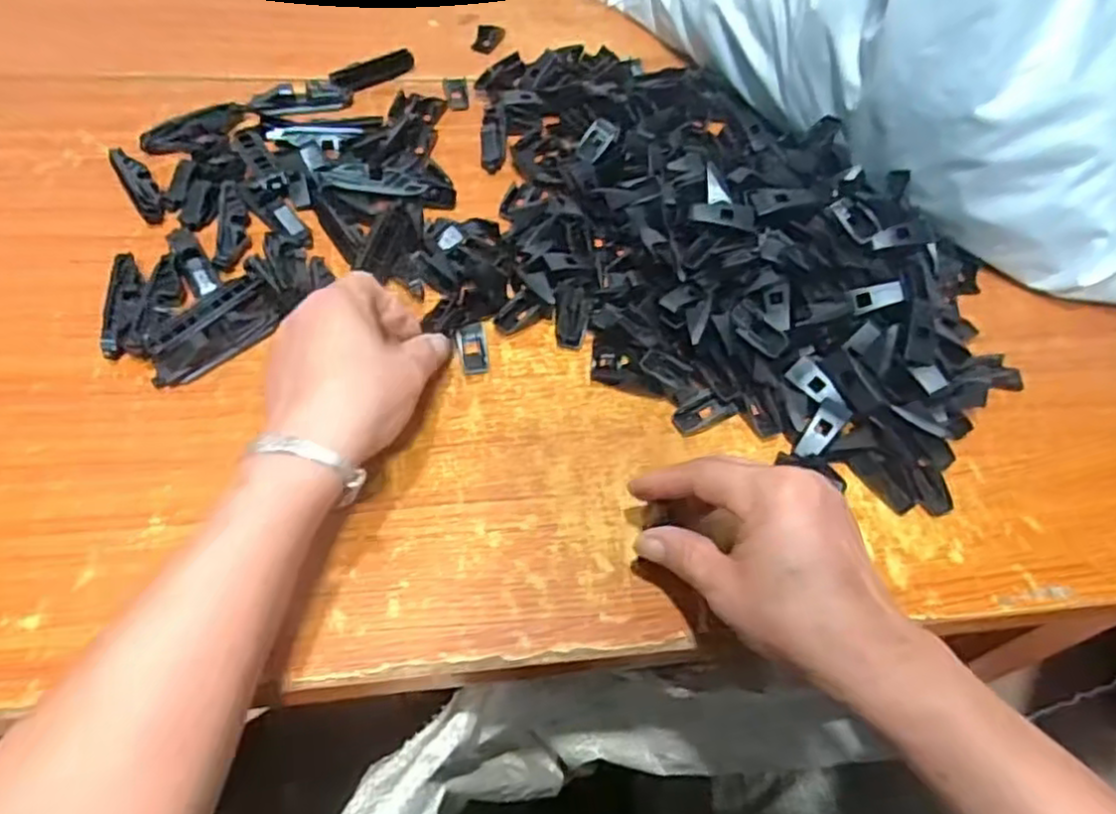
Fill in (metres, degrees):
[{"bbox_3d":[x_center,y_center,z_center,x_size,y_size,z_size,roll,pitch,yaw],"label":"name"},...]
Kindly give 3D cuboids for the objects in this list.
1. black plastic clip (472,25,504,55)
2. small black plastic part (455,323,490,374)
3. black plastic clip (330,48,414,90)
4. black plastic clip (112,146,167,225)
[{"bbox_3d":[-0.064,-0.339,0.658,0.023,0.007,0.042,11,54,2],"label":"black plastic clip"},{"bbox_3d":[-0.053,-0.037,0.450,0.019,0.010,0.033,-7,56,-11],"label":"small black plastic part"},{"bbox_3d":[-0.155,-0.286,0.606,0.075,0.013,0.019,-30,63,-24],"label":"black plastic clip"},{"bbox_3d":[-0.295,-0.157,0.505,0.020,0.011,0.066,-28,76,-23],"label":"black plastic clip"}]

